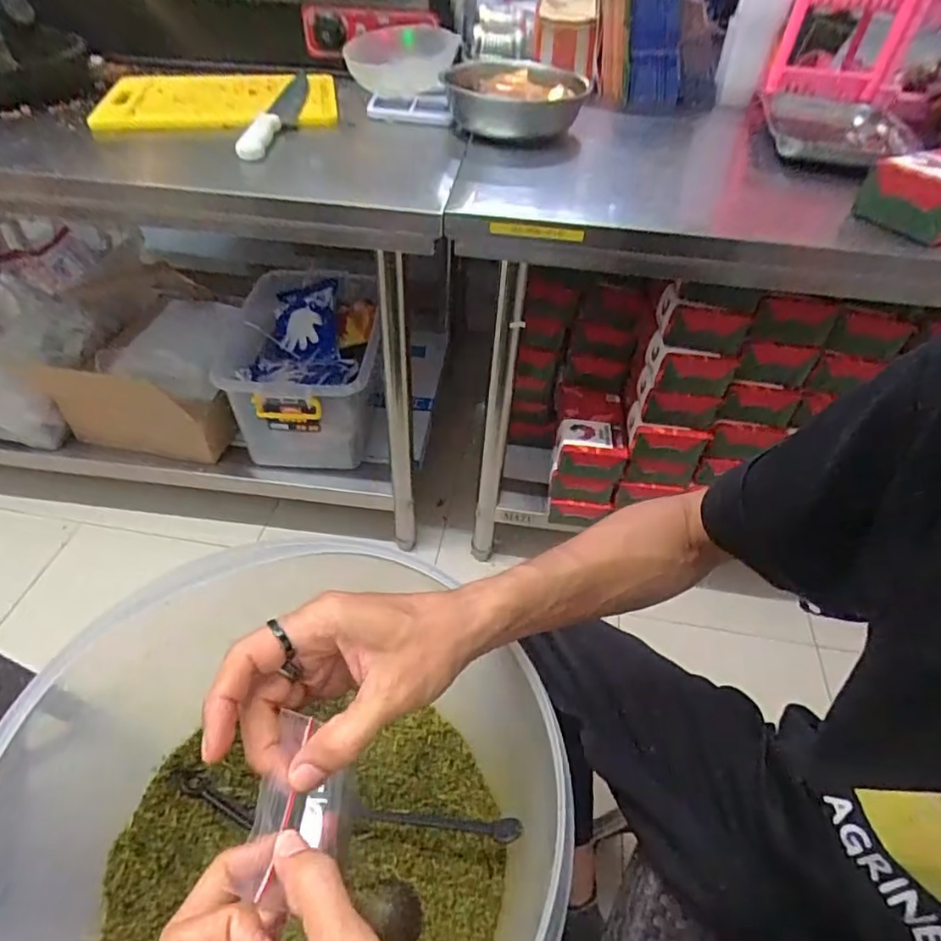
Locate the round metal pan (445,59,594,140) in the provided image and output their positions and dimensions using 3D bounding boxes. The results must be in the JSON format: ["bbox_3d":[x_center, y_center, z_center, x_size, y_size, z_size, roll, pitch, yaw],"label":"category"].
[{"bbox_3d":[0.069,-0.550,0.872,0.195,0.067,0.180,2,46,-2],"label":"round metal pan"}]

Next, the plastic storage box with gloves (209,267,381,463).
[{"bbox_3d":[-0.355,-0.229,1.259,0.312,0.212,0.457,2,46,-2],"label":"plastic storage box with gloves"}]

